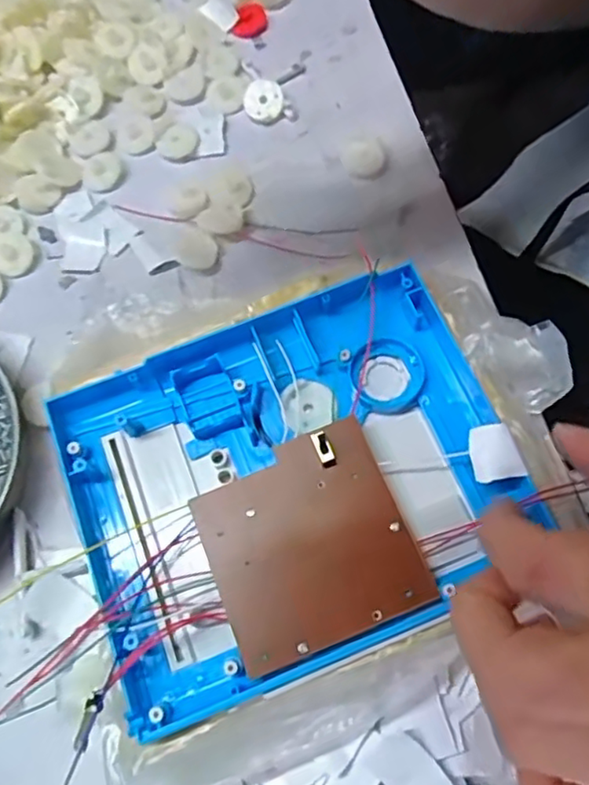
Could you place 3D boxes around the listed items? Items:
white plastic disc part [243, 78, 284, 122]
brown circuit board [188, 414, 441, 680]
[{"bbox_3d":[-0.017,-0.166,0.355,0.022,0.008,0.022,-34,98,9],"label":"white plastic disc part"},{"bbox_3d":[0.005,0.055,0.231,0.072,0.004,0.072,-23,72,-3],"label":"brown circuit board"}]

